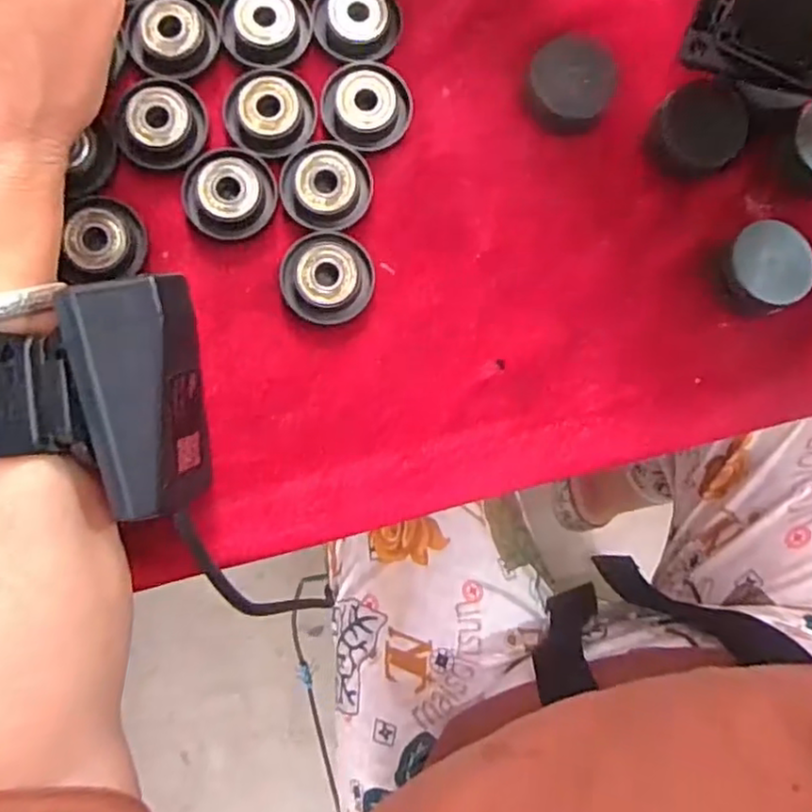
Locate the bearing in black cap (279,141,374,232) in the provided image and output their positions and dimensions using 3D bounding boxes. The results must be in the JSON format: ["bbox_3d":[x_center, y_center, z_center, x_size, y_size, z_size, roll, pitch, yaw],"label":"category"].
[{"bbox_3d":[-0.029,-0.081,0.237,0.033,0.005,0.031,0,85,-5],"label":"bearing in black cap"}]

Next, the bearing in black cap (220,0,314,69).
[{"bbox_3d":[-0.052,-0.141,0.242,0.032,0.006,0.029,35,83,-1],"label":"bearing in black cap"}]

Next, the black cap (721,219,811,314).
[{"bbox_3d":[0.134,-0.051,0.245,0.034,0.015,0.032,0,85,-5],"label":"black cap"}]

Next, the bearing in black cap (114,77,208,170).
[{"bbox_3d":[-0.088,-0.102,0.234,0.030,0.005,0.032,0,85,-5],"label":"bearing in black cap"}]

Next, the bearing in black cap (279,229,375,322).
[{"bbox_3d":[-0.028,-0.046,0.235,0.033,0.007,0.032,0,85,-5],"label":"bearing in black cap"}]

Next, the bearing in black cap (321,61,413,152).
[{"bbox_3d":[-0.015,-0.111,0.241,0.031,0.007,0.030,0,85,-5],"label":"bearing in black cap"}]

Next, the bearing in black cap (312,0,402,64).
[{"bbox_3d":[-0.018,-0.144,0.243,0.032,0.006,0.031,0,85,-5],"label":"bearing in black cap"}]

